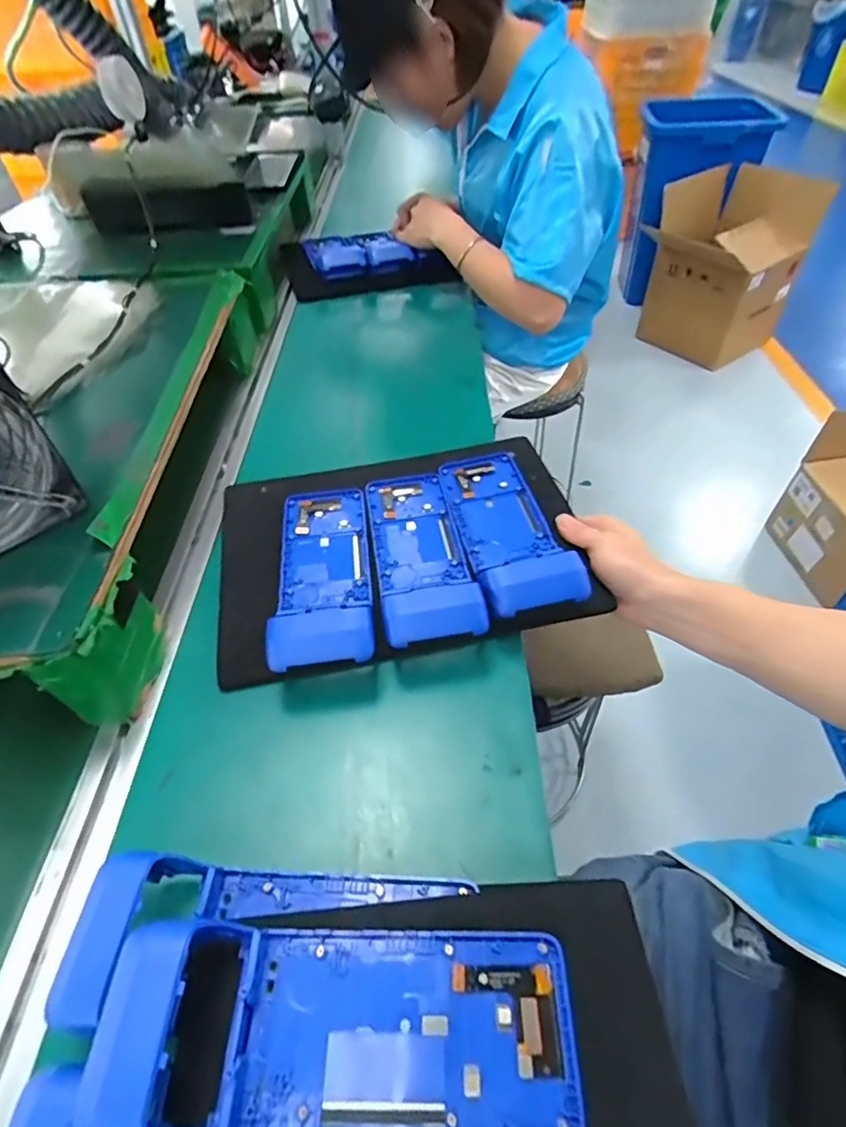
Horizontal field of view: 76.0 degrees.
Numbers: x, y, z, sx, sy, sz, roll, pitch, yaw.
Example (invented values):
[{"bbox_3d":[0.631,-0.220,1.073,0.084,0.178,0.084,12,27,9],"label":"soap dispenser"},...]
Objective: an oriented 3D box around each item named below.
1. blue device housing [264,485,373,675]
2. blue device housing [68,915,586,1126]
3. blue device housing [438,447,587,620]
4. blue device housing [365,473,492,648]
[{"bbox_3d":[-0.089,0.005,0.486,0.081,0.036,0.223,-8,35,-4],"label":"blue device housing"},{"bbox_3d":[-0.040,0.221,0.258,0.226,0.043,0.082,0,50,2],"label":"blue device housing"},{"bbox_3d":[0.076,-0.041,0.517,0.083,0.034,0.235,-8,37,-4],"label":"blue device housing"},{"bbox_3d":[-0.003,-0.013,0.500,0.082,0.034,0.224,-8,36,-4],"label":"blue device housing"}]

